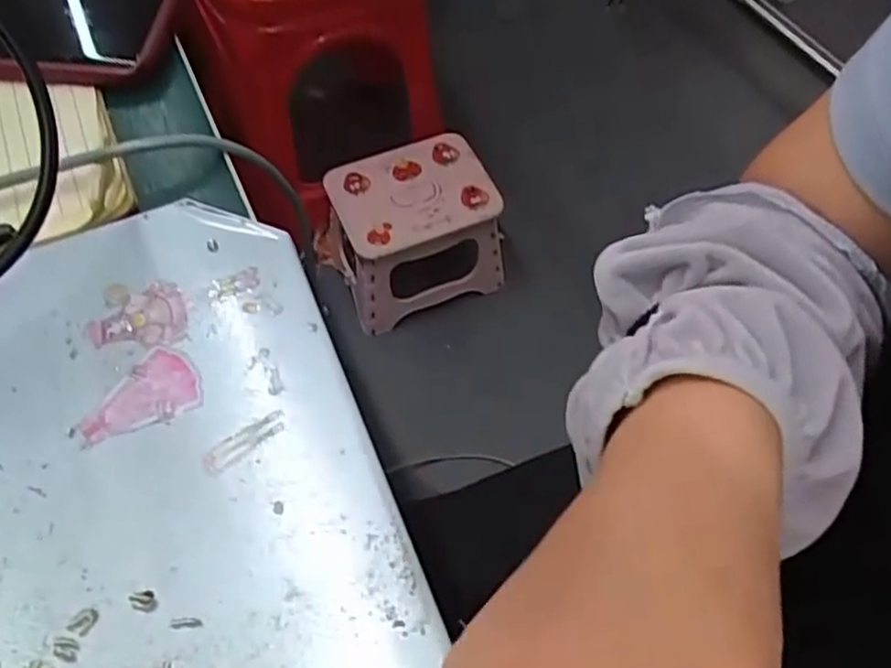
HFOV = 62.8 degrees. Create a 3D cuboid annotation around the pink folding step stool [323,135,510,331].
[{"bbox_3d":[-0.048,-0.157,1.122,0.235,0.205,0.160,-24,62,-15],"label":"pink folding step stool"}]

